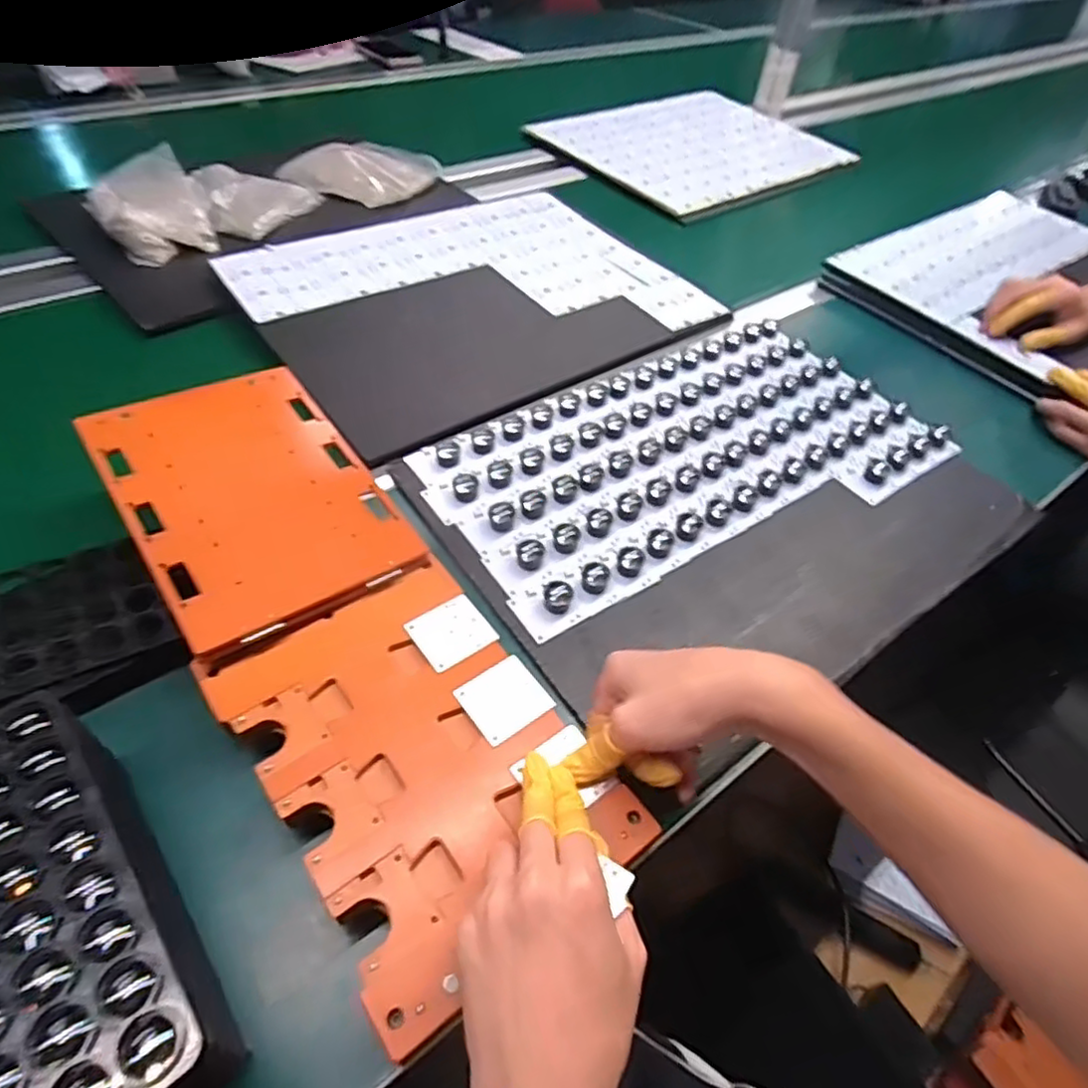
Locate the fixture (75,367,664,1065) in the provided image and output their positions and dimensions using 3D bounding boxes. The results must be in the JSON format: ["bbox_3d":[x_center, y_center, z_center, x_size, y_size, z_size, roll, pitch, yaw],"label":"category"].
[{"bbox_3d":[-0.140,0.040,0.435,0.164,0.023,0.457,-27,63,-26],"label":"fixture"}]

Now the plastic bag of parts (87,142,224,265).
[{"bbox_3d":[-0.467,-0.398,0.790,0.120,0.053,0.164,-27,58,-25],"label":"plastic bag of parts"}]

